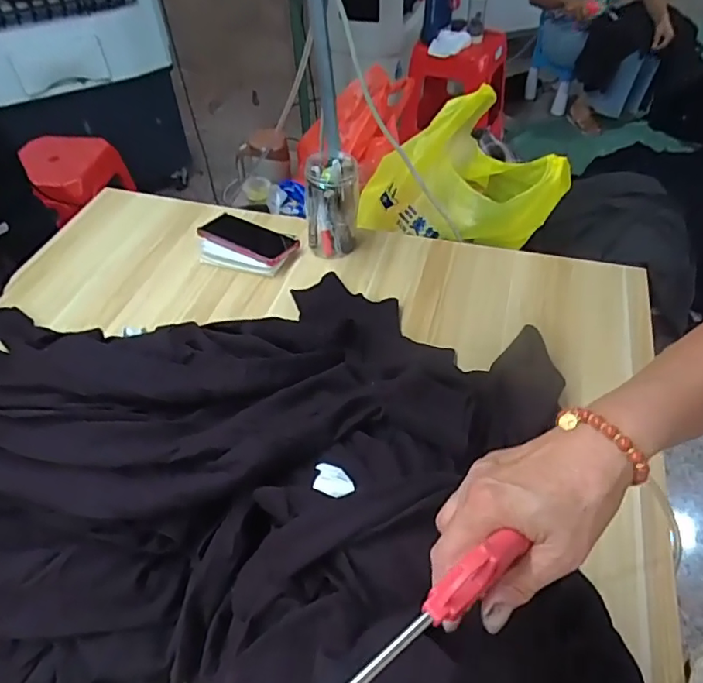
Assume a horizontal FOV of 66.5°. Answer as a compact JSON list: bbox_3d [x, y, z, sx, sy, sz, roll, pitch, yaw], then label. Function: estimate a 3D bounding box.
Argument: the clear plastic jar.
[{"bbox_3d":[-0.032,-0.234,0.891,0.086,0.157,0.100,-4,47,0],"label":"clear plastic jar"}]

